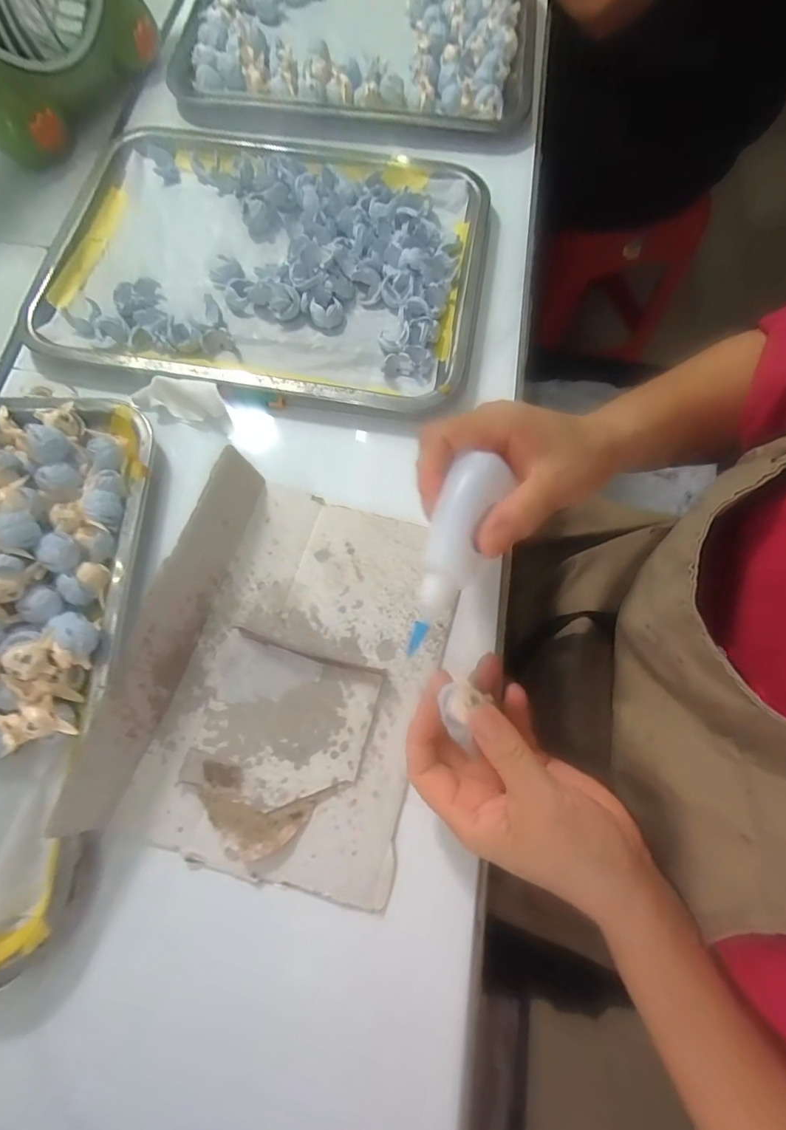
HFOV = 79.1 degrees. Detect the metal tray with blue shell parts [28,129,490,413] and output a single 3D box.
[{"bbox_3d":[-0.103,-0.261,0.402,0.345,0.026,0.265,11,73,3],"label":"metal tray with blue shell parts"}]

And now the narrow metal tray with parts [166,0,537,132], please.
[{"bbox_3d":[-0.034,-0.549,0.484,0.353,0.029,0.255,11,73,3],"label":"narrow metal tray with parts"}]

